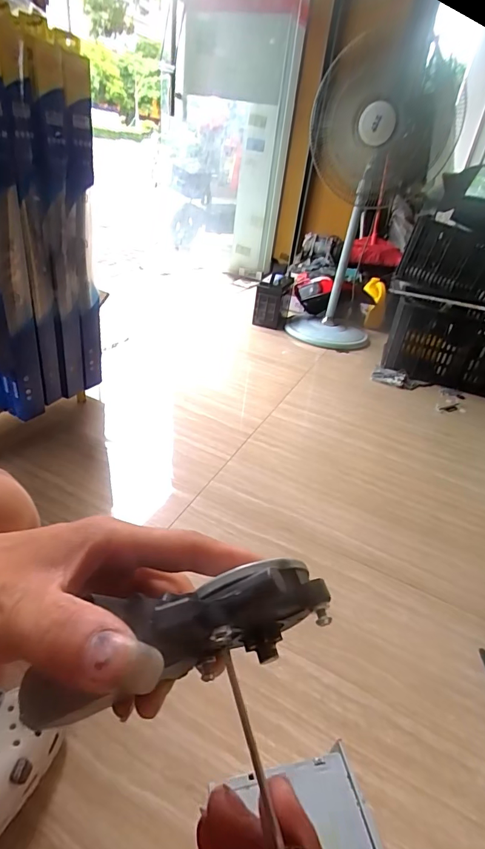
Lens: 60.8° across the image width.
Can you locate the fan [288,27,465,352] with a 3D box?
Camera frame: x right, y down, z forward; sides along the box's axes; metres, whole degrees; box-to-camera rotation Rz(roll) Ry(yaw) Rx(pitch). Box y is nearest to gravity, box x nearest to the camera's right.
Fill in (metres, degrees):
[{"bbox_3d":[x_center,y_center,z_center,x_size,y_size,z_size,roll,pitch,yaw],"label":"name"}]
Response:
[{"bbox_3d":[0.443,-0.745,1.545,0.461,0.906,0.406,14,34,9],"label":"fan"}]

